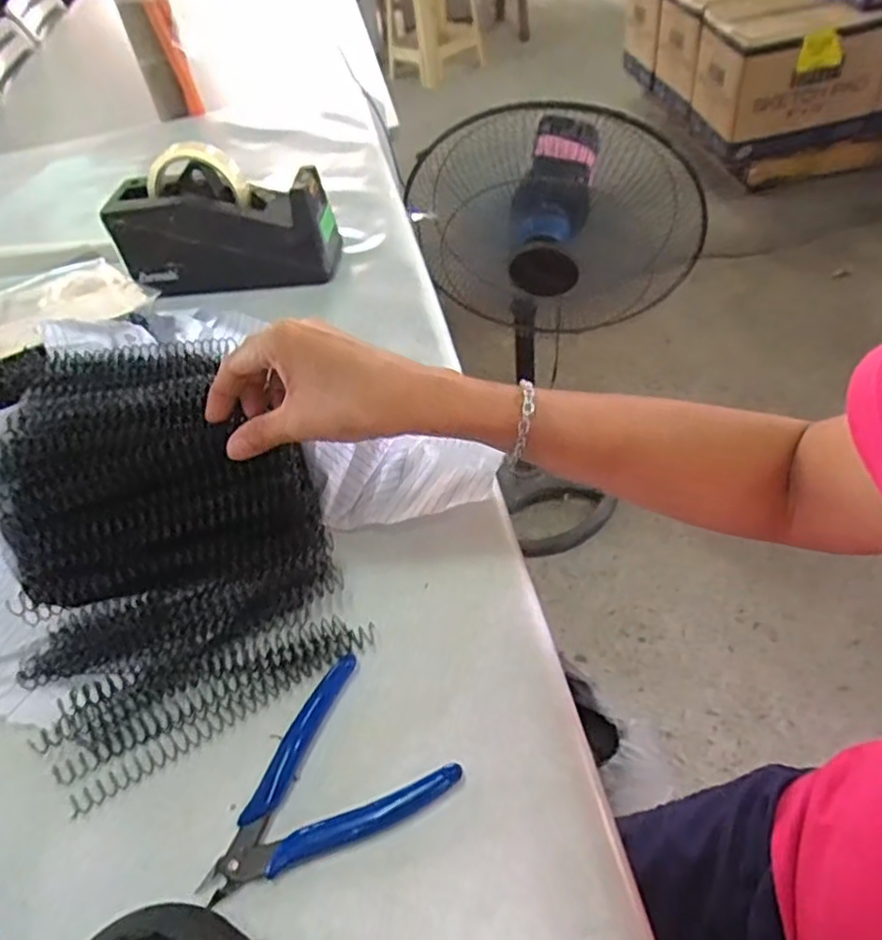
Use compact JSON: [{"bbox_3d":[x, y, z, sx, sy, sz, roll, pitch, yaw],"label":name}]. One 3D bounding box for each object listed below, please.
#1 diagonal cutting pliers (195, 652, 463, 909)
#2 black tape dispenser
[{"bbox_3d":[-0.063,0.144,0.341,0.119,0.008,0.088,-21,47,-13],"label":"diagonal cutting pliers"},{"bbox_3d":[-0.207,-0.239,0.656,0.197,0.106,0.074,-3,46,4],"label":"black tape dispenser"}]

